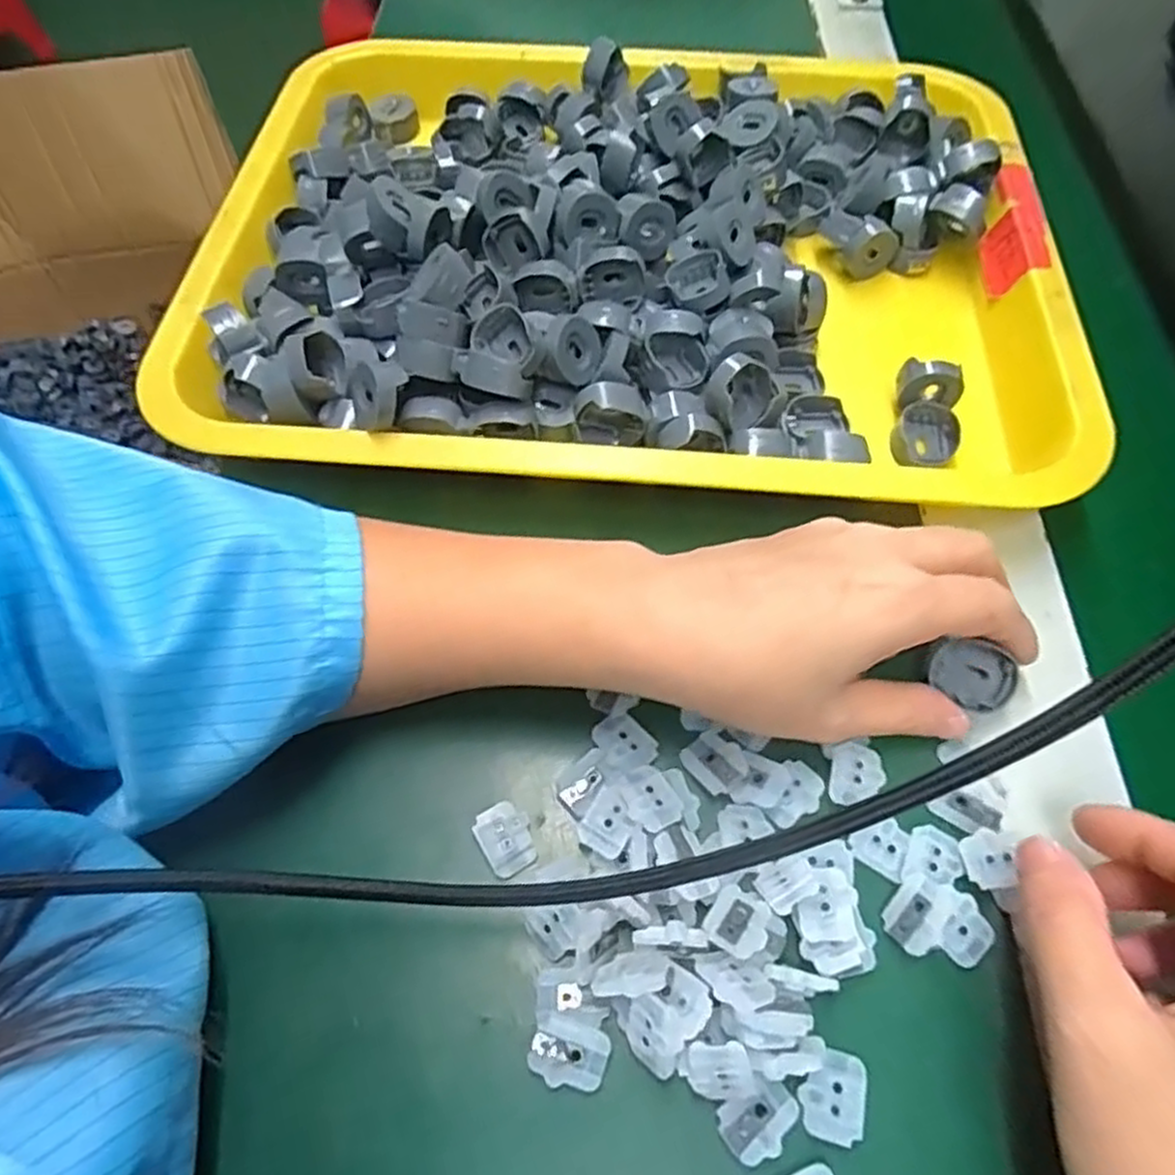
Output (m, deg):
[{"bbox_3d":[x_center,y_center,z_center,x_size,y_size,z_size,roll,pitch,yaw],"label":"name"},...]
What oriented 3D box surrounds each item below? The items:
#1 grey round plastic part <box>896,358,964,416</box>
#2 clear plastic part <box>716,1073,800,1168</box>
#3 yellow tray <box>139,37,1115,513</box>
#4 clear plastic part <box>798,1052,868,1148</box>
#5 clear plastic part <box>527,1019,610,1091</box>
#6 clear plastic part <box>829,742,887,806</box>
[{"bbox_3d":[0.144,-0.086,0.320,0.025,0.017,0.016,1,64,-1],"label":"grey round plastic part"},{"bbox_3d":[0.047,0.145,0.207,0.021,0.005,0.017,-36,66,-19],"label":"clear plastic part"},{"bbox_3d":[0.019,-0.165,0.363,0.385,0.059,0.299,5,60,3],"label":"yellow tray"},{"bbox_3d":[0.068,0.141,0.211,0.017,0.004,0.021,15,61,8],"label":"clear plastic part"},{"bbox_3d":[-0.005,0.132,0.213,0.022,0.004,0.015,12,61,7],"label":"clear plastic part"},{"bbox_3d":[0.090,0.062,0.251,0.017,0.004,0.020,14,61,8],"label":"clear plastic part"}]

